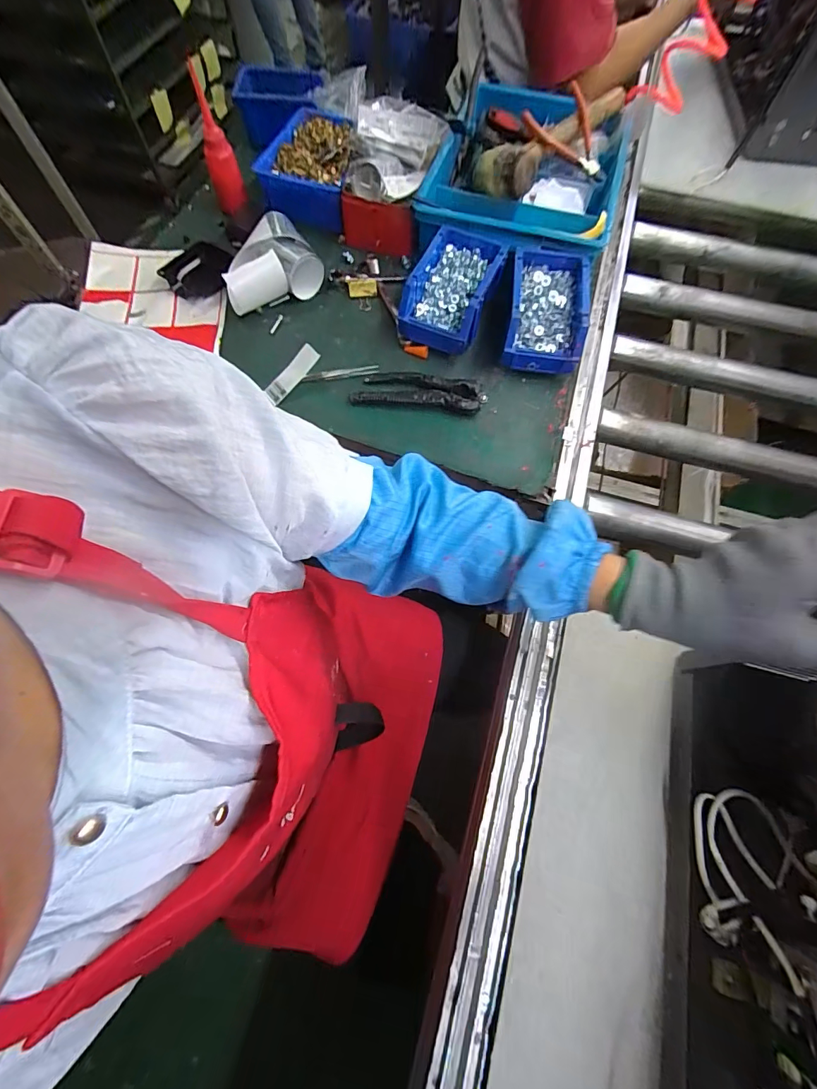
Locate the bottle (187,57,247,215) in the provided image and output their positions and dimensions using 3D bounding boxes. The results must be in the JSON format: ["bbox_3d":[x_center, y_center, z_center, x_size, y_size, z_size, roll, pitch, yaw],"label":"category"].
[{"bbox_3d":[-0.291,-0.600,0.632,0.048,0.151,0.039,-18,69,-8],"label":"bottle"}]

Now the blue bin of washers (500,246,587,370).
[{"bbox_3d":[0.191,-0.326,0.581,0.108,0.063,0.172,10,68,3],"label":"blue bin of washers"}]

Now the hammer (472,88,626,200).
[{"bbox_3d":[0.224,-0.649,0.665,0.091,0.051,0.301,38,72,13],"label":"hammer"}]

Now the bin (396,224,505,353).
[{"bbox_3d":[0.059,-0.359,0.595,0.112,0.068,0.167,22,69,8],"label":"bin"}]

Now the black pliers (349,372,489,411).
[{"bbox_3d":[0.015,-0.208,0.559,0.172,0.021,0.058,4,68,1],"label":"black pliers"}]

